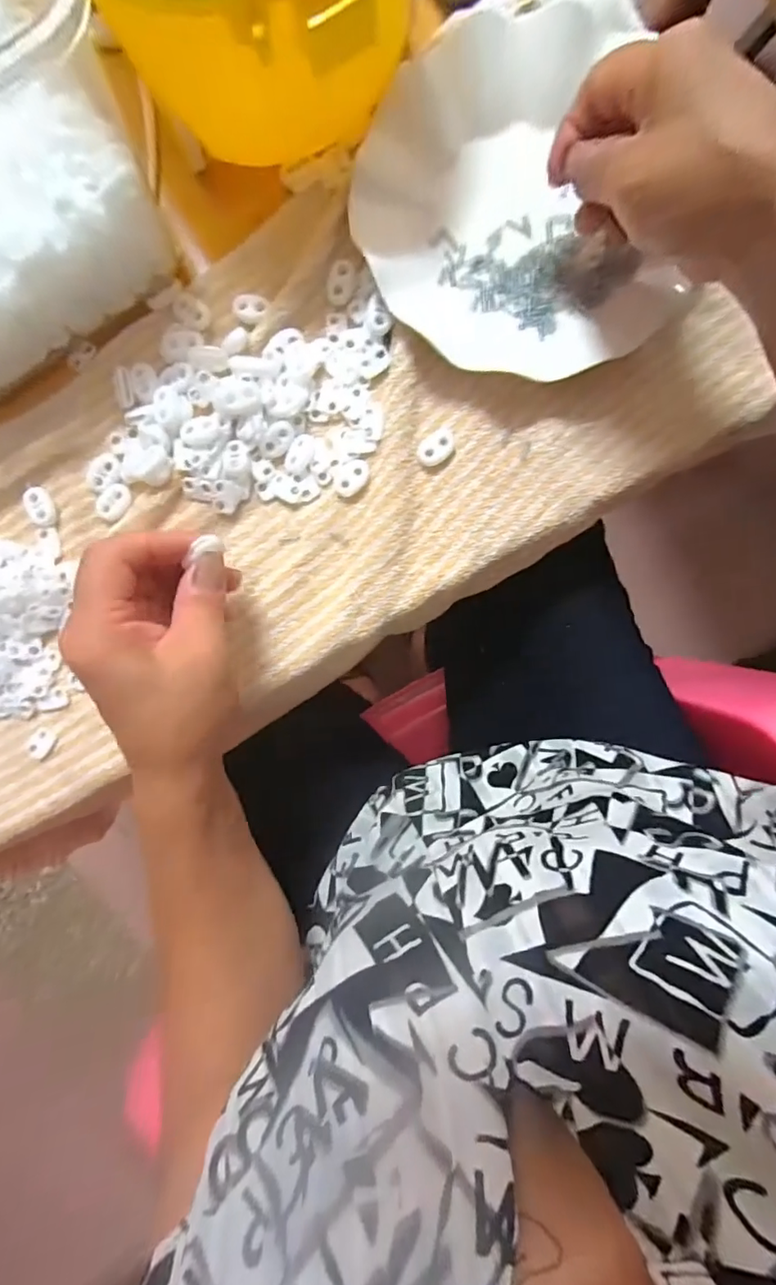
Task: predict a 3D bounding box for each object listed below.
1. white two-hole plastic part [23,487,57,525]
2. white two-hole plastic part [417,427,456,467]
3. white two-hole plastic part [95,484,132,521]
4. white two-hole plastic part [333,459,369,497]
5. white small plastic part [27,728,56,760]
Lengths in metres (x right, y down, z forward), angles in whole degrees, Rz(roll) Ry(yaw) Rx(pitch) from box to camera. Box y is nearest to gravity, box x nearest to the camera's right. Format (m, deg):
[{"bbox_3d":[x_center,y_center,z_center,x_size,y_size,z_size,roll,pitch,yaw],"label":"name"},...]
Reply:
[{"bbox_3d":[-0.203,-0.080,0.304,0.014,0.009,0.023,-23,91,2],"label":"white two-hole plastic part"},{"bbox_3d":[0.028,-0.111,0.299,0.023,0.005,0.016,-36,91,2],"label":"white two-hole plastic part"},{"bbox_3d":[-0.159,-0.082,0.303,0.016,0.004,0.022,44,92,0],"label":"white two-hole plastic part"},{"bbox_3d":[-0.021,-0.095,0.300,0.015,0.004,0.022,41,92,0],"label":"white two-hole plastic part"},{"bbox_3d":[-0.207,0.060,0.313,0.011,0.008,0.017,32,92,0],"label":"white small plastic part"}]

